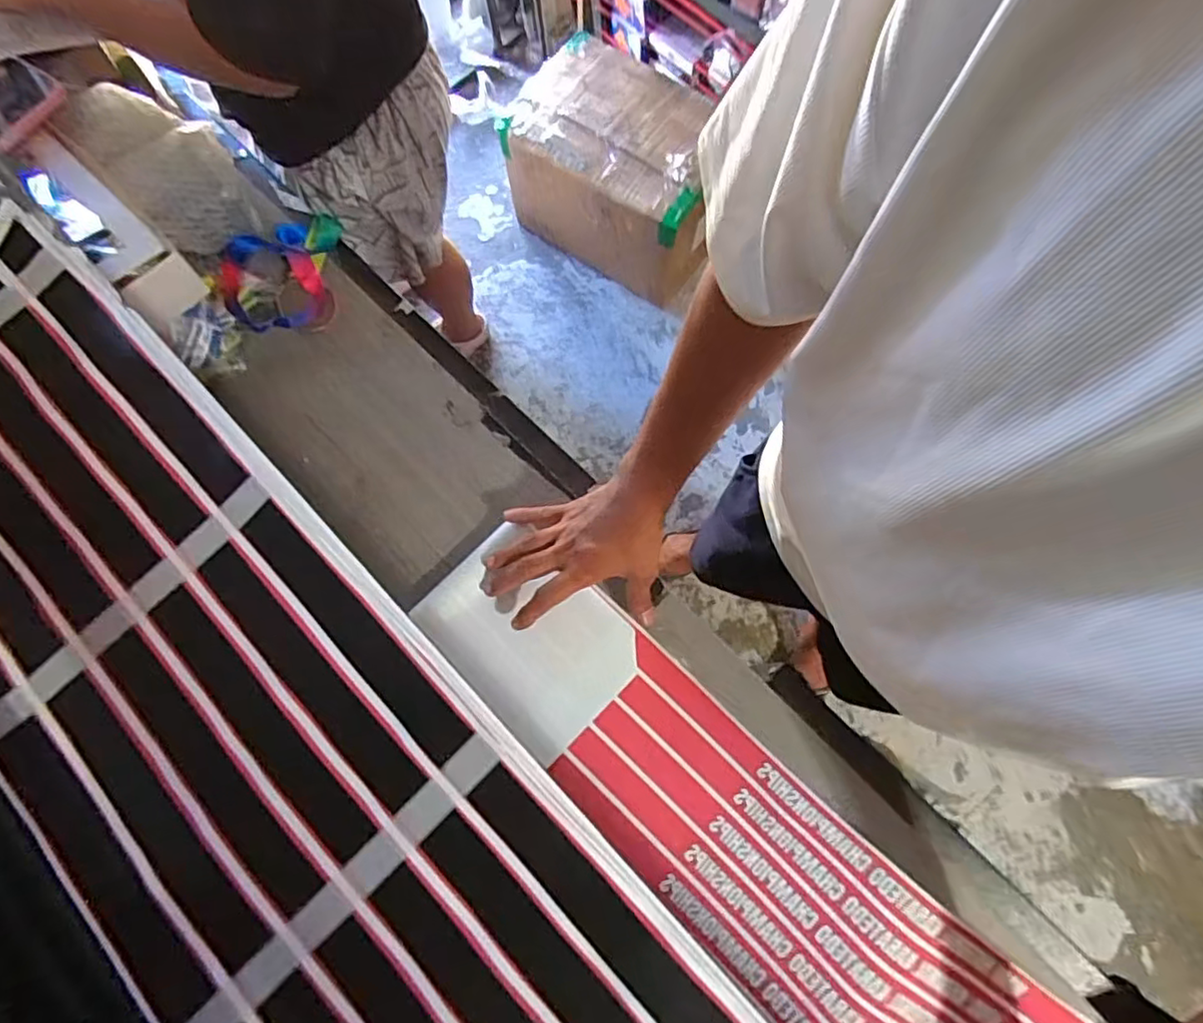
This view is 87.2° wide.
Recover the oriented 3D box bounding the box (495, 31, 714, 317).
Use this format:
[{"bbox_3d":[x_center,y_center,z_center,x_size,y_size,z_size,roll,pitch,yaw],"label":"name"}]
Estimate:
[{"bbox_3d":[0.047,-0.781,1.514,0.496,0.333,0.370,41,80,11],"label":"box"}]

